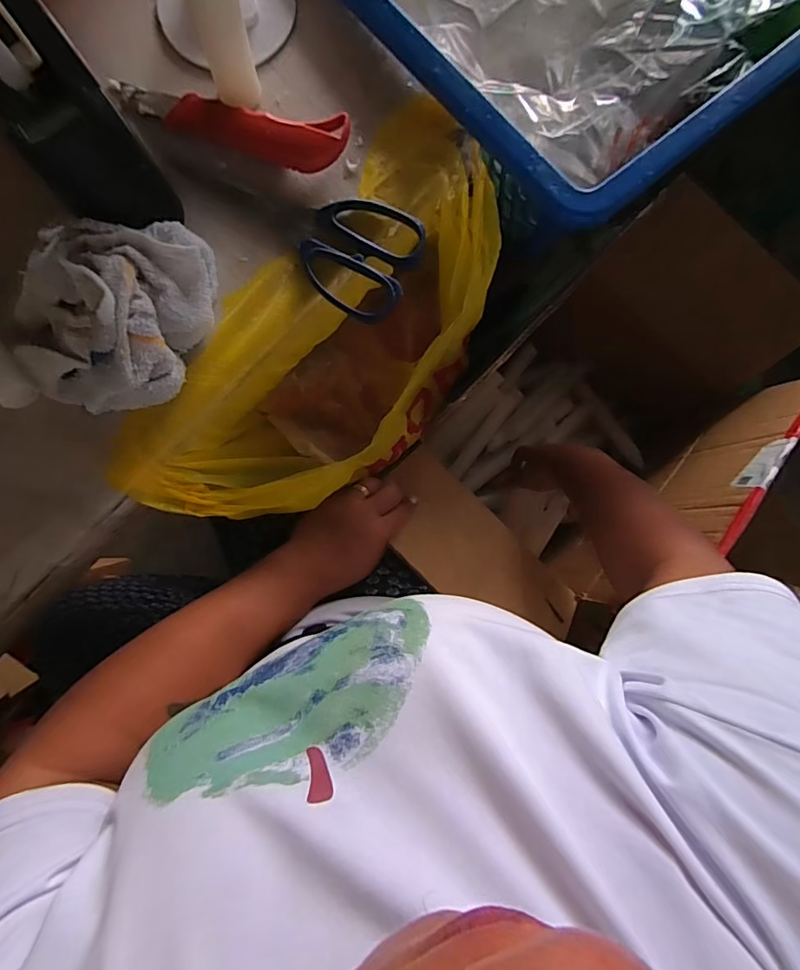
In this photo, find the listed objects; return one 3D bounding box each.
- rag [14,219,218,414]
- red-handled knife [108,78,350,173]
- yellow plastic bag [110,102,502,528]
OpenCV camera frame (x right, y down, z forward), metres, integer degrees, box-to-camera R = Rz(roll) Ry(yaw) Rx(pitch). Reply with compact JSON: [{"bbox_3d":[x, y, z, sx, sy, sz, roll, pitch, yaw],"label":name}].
[{"bbox_3d":[-0.185,-0.102,0.304,0.134,0.054,0.103,-13,89,-2],"label":"rag"},{"bbox_3d":[-0.120,-0.248,0.330,0.168,0.018,0.033,13,88,-1],"label":"red-handled knife"},{"bbox_3d":[-0.043,-0.097,0.425,0.146,0.188,0.341,42,88,0],"label":"yellow plastic bag"}]

